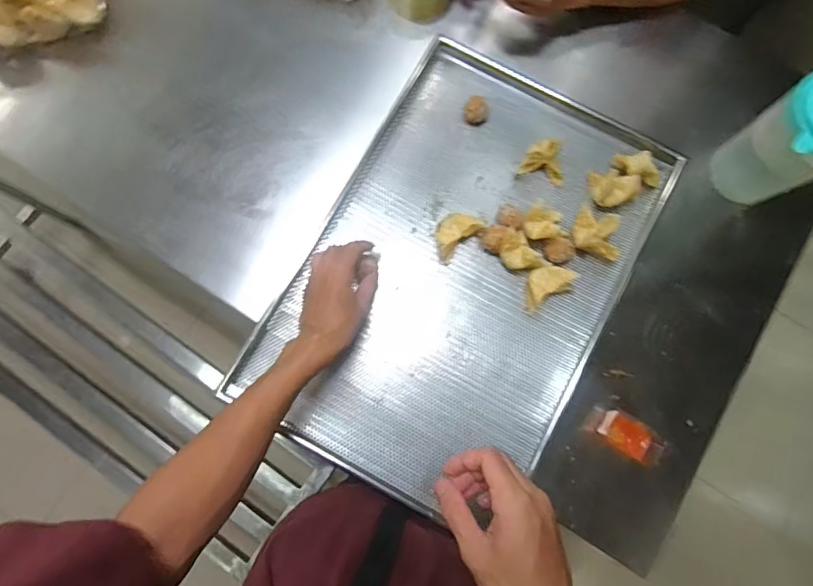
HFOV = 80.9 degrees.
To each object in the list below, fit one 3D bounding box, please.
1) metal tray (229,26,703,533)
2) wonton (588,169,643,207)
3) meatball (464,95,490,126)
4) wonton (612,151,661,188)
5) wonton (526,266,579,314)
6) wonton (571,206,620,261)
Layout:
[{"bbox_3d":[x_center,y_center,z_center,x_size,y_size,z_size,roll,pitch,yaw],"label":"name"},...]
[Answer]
[{"bbox_3d":[0.080,-0.034,0.678,0.412,0.046,0.614,29,80,4],"label":"metal tray"},{"bbox_3d":[0.301,-0.152,0.682,0.065,0.024,0.056,-7,80,-3],"label":"wonton"},{"bbox_3d":[0.104,-0.271,0.707,0.036,0.024,0.032,-15,81,-4],"label":"meatball"},{"bbox_3d":[0.332,-0.179,0.680,0.070,0.033,0.032,18,80,2],"label":"wonton"},{"bbox_3d":[0.192,-0.009,0.666,0.071,0.042,0.049,-28,82,-6],"label":"wonton"},{"bbox_3d":[0.272,-0.083,0.663,0.071,0.027,0.061,22,80,3],"label":"wonton"}]

